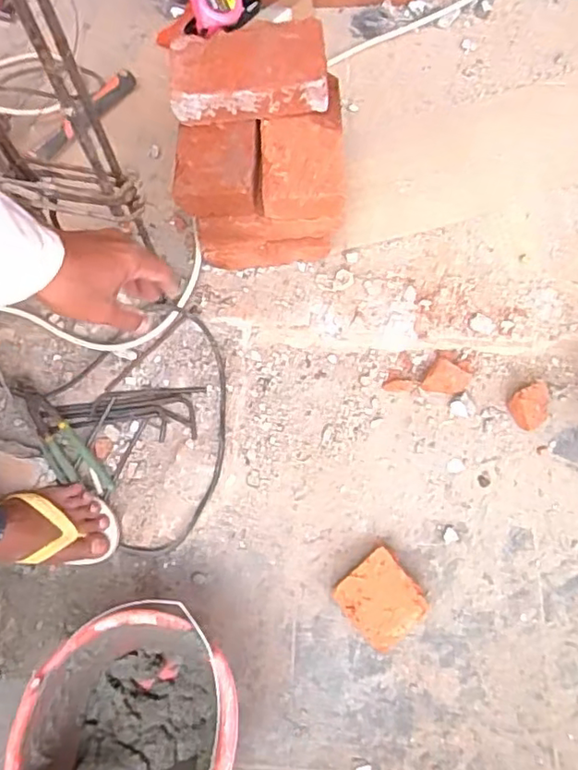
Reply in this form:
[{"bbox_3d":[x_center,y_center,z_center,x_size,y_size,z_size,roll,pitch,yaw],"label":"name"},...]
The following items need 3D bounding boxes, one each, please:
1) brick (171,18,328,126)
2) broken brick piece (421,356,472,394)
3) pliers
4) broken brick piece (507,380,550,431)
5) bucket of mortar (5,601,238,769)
[{"bbox_3d":[-0.052,-0.392,0.733,0.191,0.061,0.119,-3,68,1],"label":"brick"},{"bbox_3d":[0.231,-0.004,0.866,0.063,0.052,0.042,29,72,13],"label":"broken brick piece"},{"bbox_3d":[-0.333,0.092,0.858,0.056,0.030,0.181,-39,72,-13],"label":"pliers"},{"bbox_3d":[0.350,0.031,0.845,0.055,0.054,0.054,-1,68,2],"label":"broken brick piece"},{"bbox_3d":[-0.169,0.392,0.669,0.219,0.164,0.238,-1,68,2],"label":"bucket of mortar"}]

